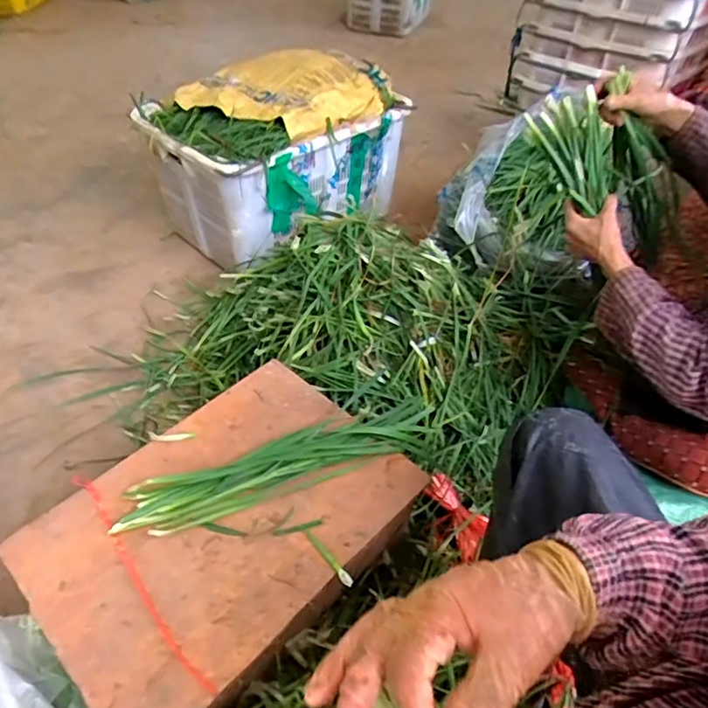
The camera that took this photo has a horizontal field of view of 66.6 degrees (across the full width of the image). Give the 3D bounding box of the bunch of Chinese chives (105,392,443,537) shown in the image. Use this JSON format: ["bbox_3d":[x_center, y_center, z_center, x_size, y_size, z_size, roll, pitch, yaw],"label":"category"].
[{"bbox_3d":[-0.085,0.142,0.740,0.437,0.032,0.071,-15,47,-18],"label":"bunch of Chinese chives"}]

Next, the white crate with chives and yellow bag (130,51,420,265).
[{"bbox_3d":[-0.198,-0.548,1.478,0.491,0.394,0.580,33,51,27],"label":"white crate with chives and yellow bag"}]

